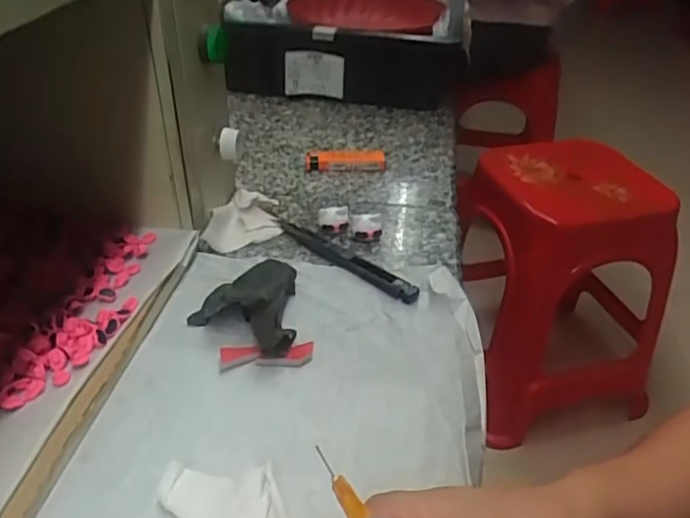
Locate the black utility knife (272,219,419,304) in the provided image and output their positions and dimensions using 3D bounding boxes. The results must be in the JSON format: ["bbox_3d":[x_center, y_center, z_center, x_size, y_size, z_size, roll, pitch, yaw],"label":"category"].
[{"bbox_3d":[-0.003,-0.001,0.481,0.141,0.007,0.018,29,44,33],"label":"black utility knife"}]

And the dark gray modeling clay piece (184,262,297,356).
[{"bbox_3d":[-0.068,0.031,0.415,0.069,0.029,0.076,-1,36,-3],"label":"dark gray modeling clay piece"}]

